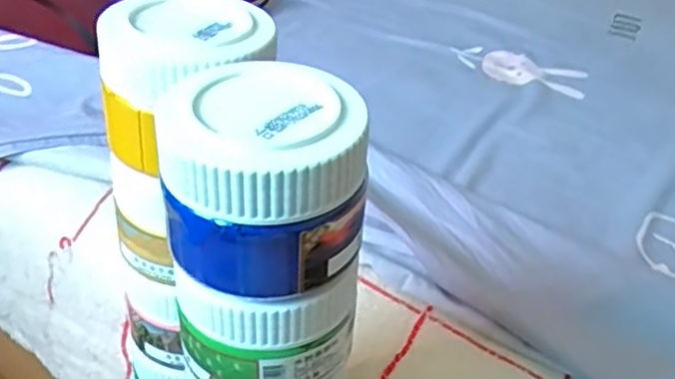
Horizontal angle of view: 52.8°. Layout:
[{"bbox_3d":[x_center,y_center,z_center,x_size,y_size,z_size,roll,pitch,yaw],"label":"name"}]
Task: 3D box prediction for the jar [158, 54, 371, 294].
[{"bbox_3d":[-0.023,-0.007,0.207,0.058,0.049,0.061,3,37,-2],"label":"jar"}]

